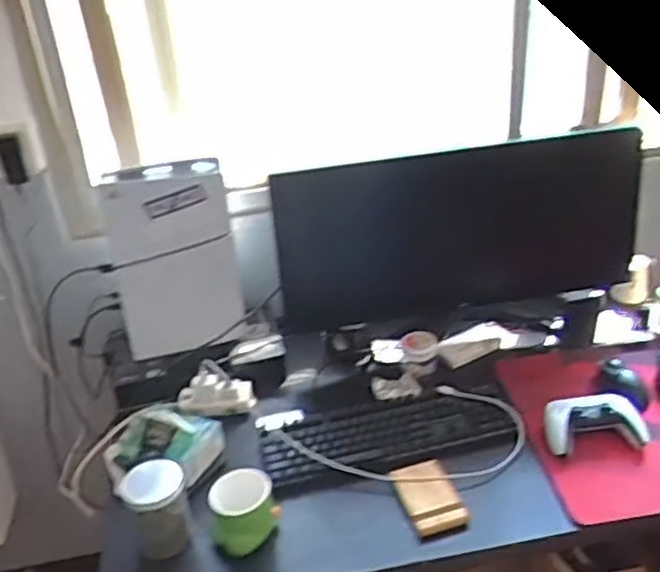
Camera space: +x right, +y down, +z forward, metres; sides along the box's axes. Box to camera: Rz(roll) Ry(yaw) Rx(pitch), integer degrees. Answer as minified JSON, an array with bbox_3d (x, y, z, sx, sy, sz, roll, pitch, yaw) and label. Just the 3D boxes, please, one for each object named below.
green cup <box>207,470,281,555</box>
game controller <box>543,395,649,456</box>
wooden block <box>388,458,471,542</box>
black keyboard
[{"bbox_3d":[-0.125,0.335,1.108,0.101,0.107,0.074,-11,33,-11],"label":"green cup"},{"bbox_3d":[0.453,0.237,1.268,0.176,0.062,0.091,-9,33,-7],"label":"game controller"},{"bbox_3d":[0.157,0.330,1.169,0.085,0.014,0.148,-11,33,-11],"label":"wooden block"},{"bbox_3d":[0.103,0.250,1.289,0.439,0.030,0.175,-9,32,-7],"label":"black keyboard"}]

